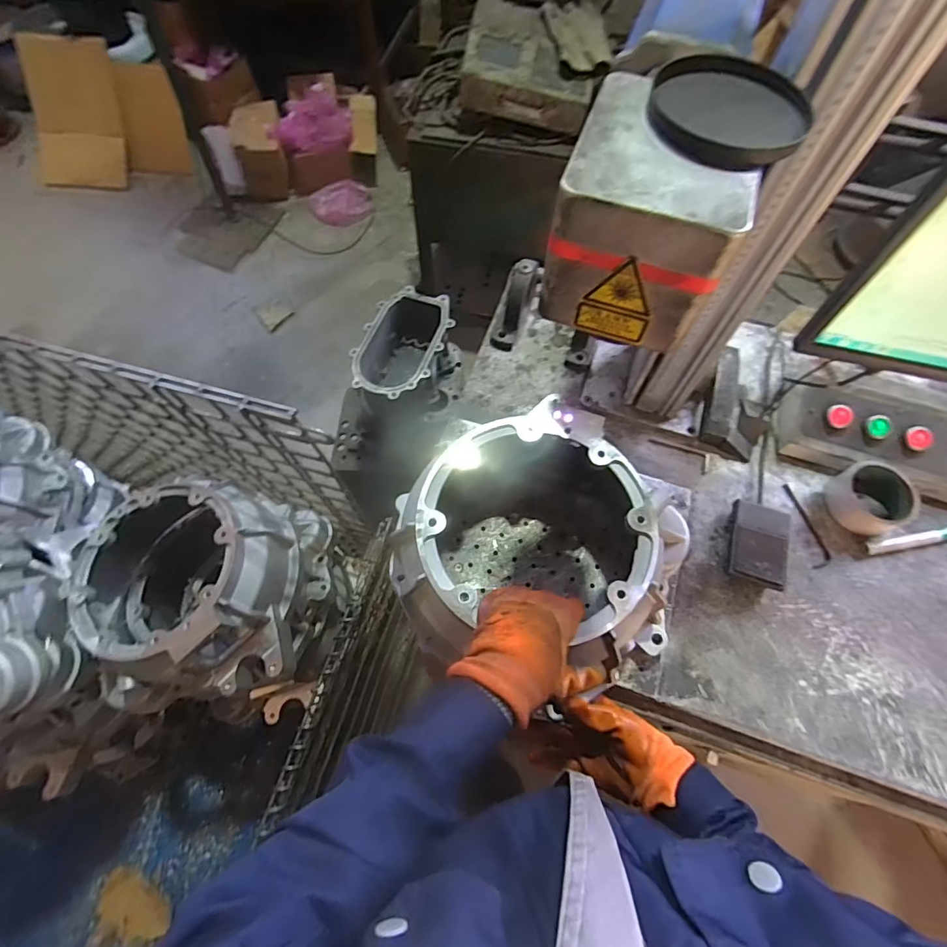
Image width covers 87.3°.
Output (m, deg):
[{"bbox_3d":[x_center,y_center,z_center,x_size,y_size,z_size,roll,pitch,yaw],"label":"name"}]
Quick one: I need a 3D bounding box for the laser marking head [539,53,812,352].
[{"bbox_3d":[0.113,-0.163,0.310,0.110,0.099,0.135,27,68,11],"label":"laser marking head"}]

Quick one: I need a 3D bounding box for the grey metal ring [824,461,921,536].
[{"bbox_3d":[0.512,0.031,0.638,0.091,0.046,0.084,0,66,0],"label":"grey metal ring"}]

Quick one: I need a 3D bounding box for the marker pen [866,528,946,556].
[{"bbox_3d":[0.571,0.085,0.638,0.142,0.013,0.017,-9,66,-4],"label":"marker pen"}]

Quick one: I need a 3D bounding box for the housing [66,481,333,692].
[{"bbox_3d":[-0.403,0.159,0.750,0.319,0.198,0.284,8,66,3],"label":"housing"}]

